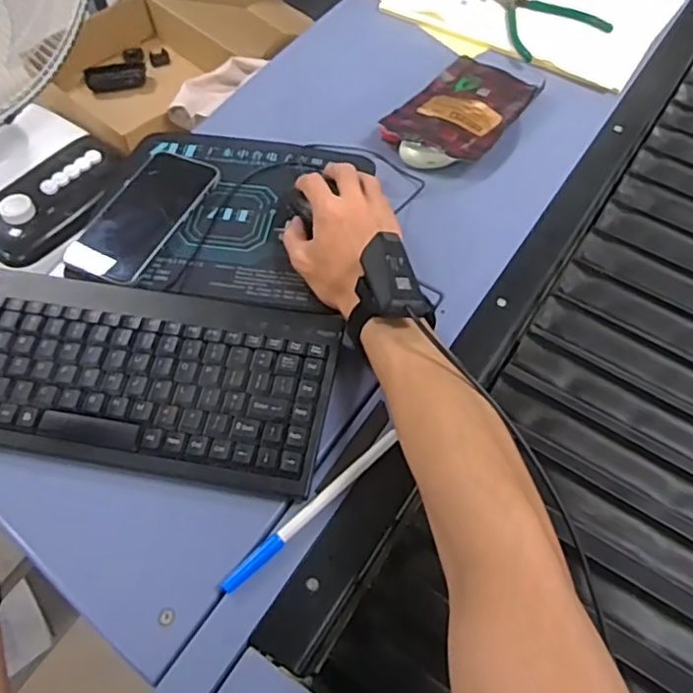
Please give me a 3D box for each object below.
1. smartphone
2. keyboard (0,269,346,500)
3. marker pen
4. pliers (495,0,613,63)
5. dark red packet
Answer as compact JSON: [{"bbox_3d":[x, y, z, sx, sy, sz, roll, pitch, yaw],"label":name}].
[{"bbox_3d":[-0.193,-0.124,0.576,0.084,0.016,0.150,24,62,13],"label":"smartphone"},{"bbox_3d":[-0.155,0.021,0.470,0.284,0.014,0.146,8,60,4],"label":"keyboard"},{"bbox_3d":[-0.024,0.114,0.431,0.154,0.010,0.009,-40,68,-21],"label":"marker pen"},{"bbox_3d":[0.234,-0.400,0.746,0.122,0.006,0.122,-24,63,-14],"label":"pliers"},{"bbox_3d":[0.130,-0.264,0.669,0.111,0.016,0.153,36,66,18],"label":"dark red packet"}]

